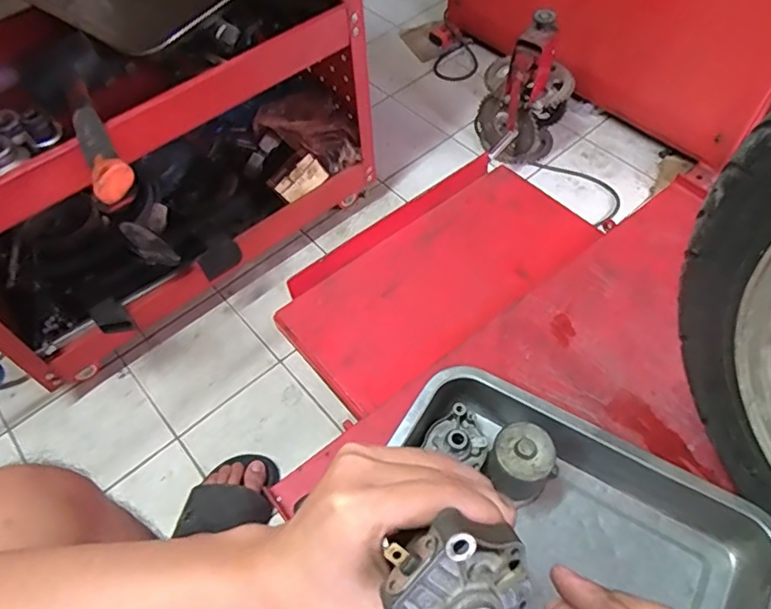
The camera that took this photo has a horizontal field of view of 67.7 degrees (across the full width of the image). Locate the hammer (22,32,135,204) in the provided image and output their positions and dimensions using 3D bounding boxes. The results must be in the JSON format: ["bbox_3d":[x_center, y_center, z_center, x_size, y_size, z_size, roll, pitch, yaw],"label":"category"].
[{"bbox_3d":[-0.372,-0.247,0.706,0.099,0.058,0.381,-29,60,-16],"label":"hammer"}]

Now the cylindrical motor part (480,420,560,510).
[{"bbox_3d":[0.116,0.134,0.487,0.050,0.072,0.050,-1,56,2],"label":"cylindrical motor part"}]

